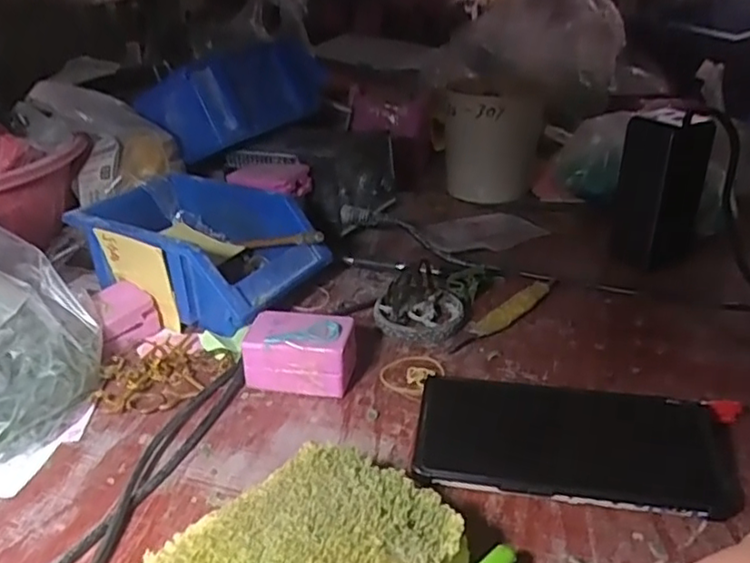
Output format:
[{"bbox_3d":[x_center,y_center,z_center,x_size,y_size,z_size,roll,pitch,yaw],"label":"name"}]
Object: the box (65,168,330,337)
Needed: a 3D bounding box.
[{"bbox_3d":[-0.140,-0.024,0.530,0.172,0.079,0.123,13,31,25],"label":"box"}]

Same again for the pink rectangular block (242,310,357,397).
[{"bbox_3d":[-0.050,0.049,0.433,0.072,0.041,0.043,4,28,10],"label":"pink rectangular block"}]

